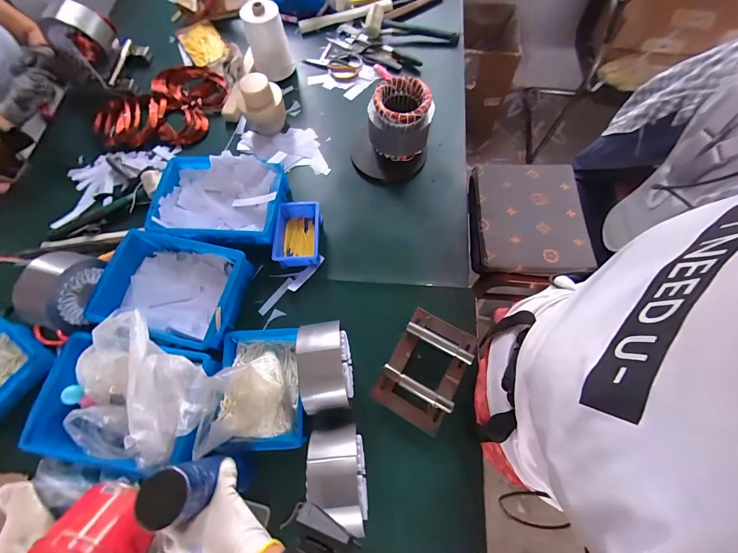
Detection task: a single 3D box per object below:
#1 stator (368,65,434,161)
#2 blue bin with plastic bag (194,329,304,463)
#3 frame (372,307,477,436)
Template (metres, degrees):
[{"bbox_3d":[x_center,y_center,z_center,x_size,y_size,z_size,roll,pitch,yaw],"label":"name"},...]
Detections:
[{"bbox_3d":[0.075,-0.372,0.757,0.136,0.124,0.118,11,70,6],"label":"stator"},{"bbox_3d":[-0.198,0.189,0.552,0.149,0.109,0.204,-5,68,-1],"label":"blue bin with plastic bag"},{"bbox_3d":[0.108,0.169,0.599,0.132,0.033,0.196,27,71,11],"label":"frame"}]

